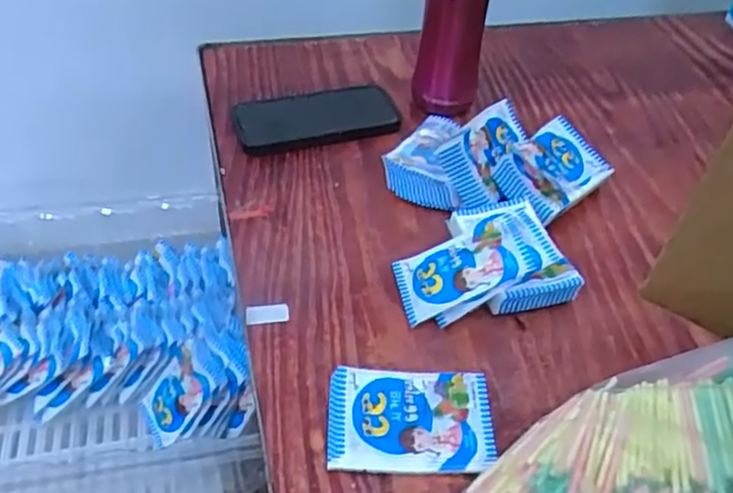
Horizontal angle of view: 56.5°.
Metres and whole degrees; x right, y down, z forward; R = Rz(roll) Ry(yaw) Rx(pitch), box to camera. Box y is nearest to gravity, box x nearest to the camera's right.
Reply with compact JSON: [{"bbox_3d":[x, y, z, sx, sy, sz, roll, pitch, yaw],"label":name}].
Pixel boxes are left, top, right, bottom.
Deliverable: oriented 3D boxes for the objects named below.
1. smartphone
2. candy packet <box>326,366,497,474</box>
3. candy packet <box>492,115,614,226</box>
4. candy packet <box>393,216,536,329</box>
[{"bbox_3d":[-0.051,-0.132,0.702,0.164,0.012,0.088,-10,44,-15],"label":"smartphone"},{"bbox_3d":[0.029,0.116,0.456,0.108,0.011,0.074,3,43,-1],"label":"candy packet"},{"bbox_3d":[0.170,-0.070,0.628,0.111,0.017,0.073,-35,79,-30],"label":"candy packet"},{"bbox_3d":[0.075,0.016,0.534,0.104,0.011,0.062,-24,46,10],"label":"candy packet"}]

